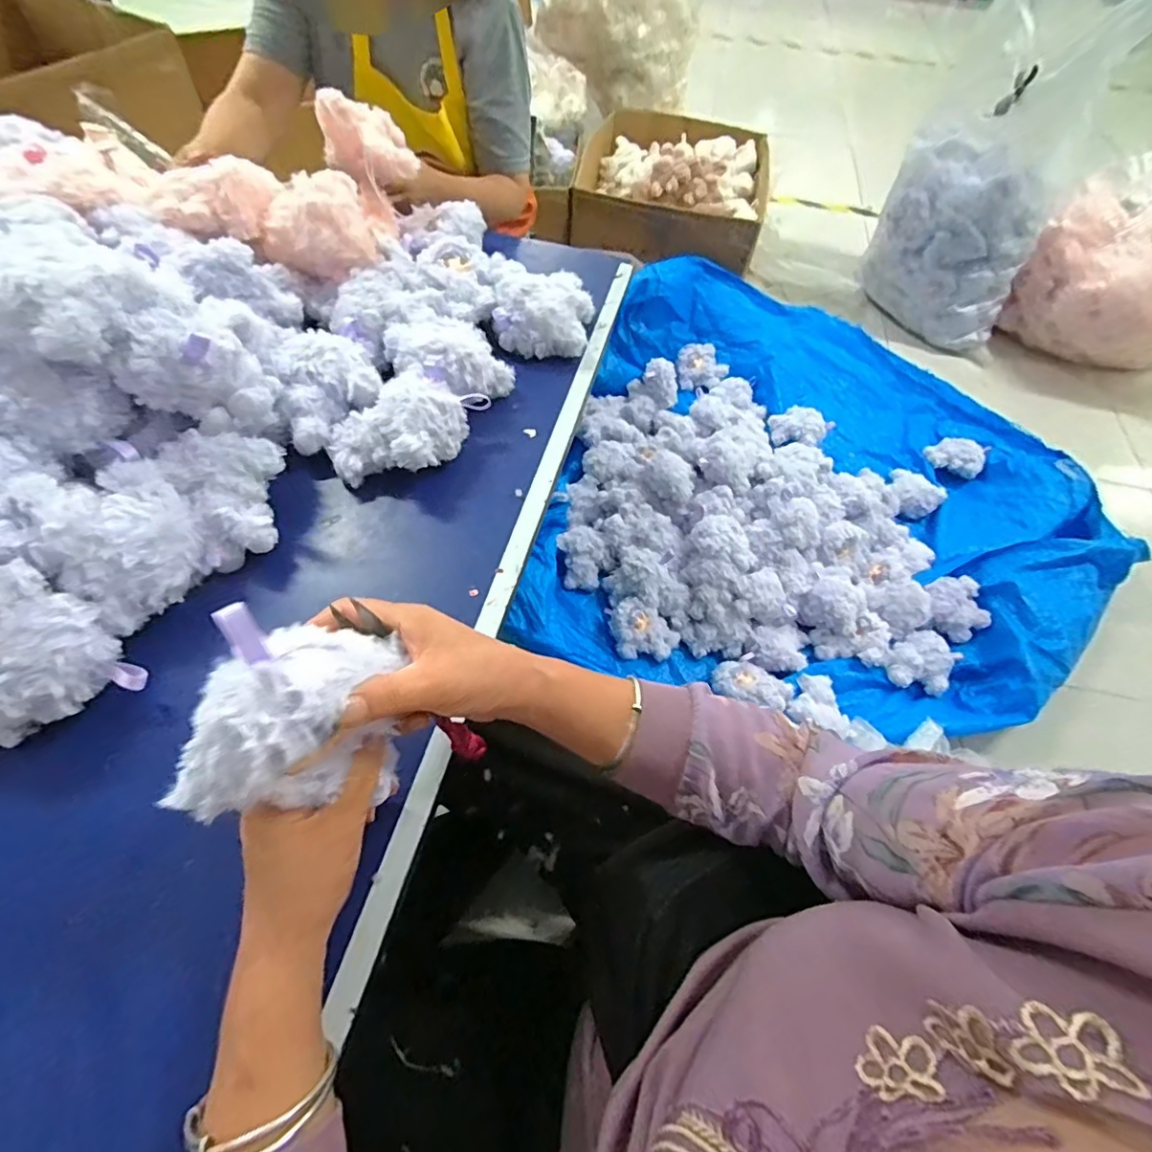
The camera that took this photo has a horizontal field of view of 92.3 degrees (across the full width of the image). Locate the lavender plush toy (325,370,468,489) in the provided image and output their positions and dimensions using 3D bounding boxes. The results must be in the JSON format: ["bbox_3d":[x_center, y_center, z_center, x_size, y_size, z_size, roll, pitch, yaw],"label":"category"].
[{"bbox_3d":[-0.169,-0.135,0.532,0.127,0.073,0.091,-28,64,-19],"label":"lavender plush toy"}]

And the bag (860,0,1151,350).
[{"bbox_3d":[1.004,-0.958,1.328,0.404,0.680,0.293,27,61,12],"label":"bag"}]

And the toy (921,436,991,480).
[{"bbox_3d":[0.903,-0.288,1.312,0.127,0.061,0.080,32,62,15],"label":"toy"}]

